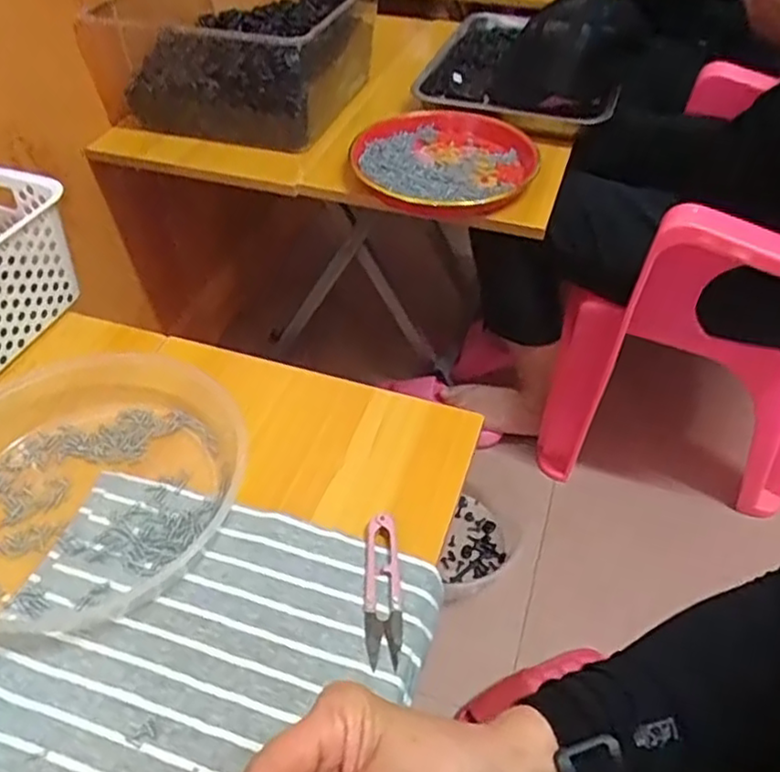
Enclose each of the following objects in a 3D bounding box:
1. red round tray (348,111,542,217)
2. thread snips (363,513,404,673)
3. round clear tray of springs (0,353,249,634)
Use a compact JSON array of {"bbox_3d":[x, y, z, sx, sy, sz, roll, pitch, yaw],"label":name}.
[{"bbox_3d":[0.064,-0.267,0.810,0.211,0.035,0.207,0,46,0],"label":"red round tray"},{"bbox_3d":[-0.006,0.129,0.440,0.024,0.011,0.098,-2,46,-3],"label":"thread snips"},{"bbox_3d":[-0.237,0.059,0.497,0.235,0.048,0.214,0,46,0],"label":"round clear tray of springs"}]

